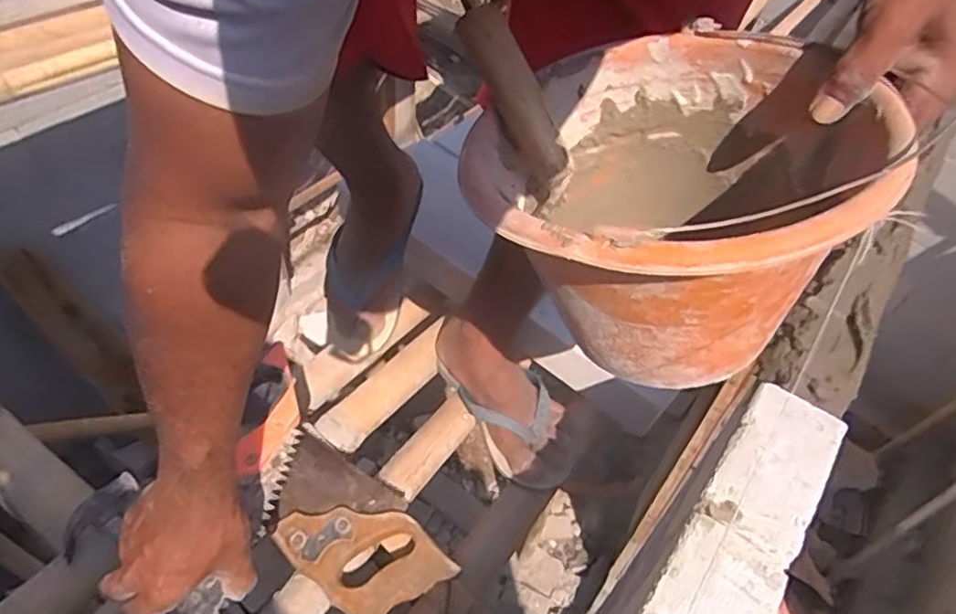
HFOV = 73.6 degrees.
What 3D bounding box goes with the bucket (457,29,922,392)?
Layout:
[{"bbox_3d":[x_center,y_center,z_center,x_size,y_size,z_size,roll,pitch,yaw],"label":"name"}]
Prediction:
[{"bbox_3d":[0.143,-0.080,0.440,0.205,0.188,0.229,5,64,15],"label":"bucket"}]

